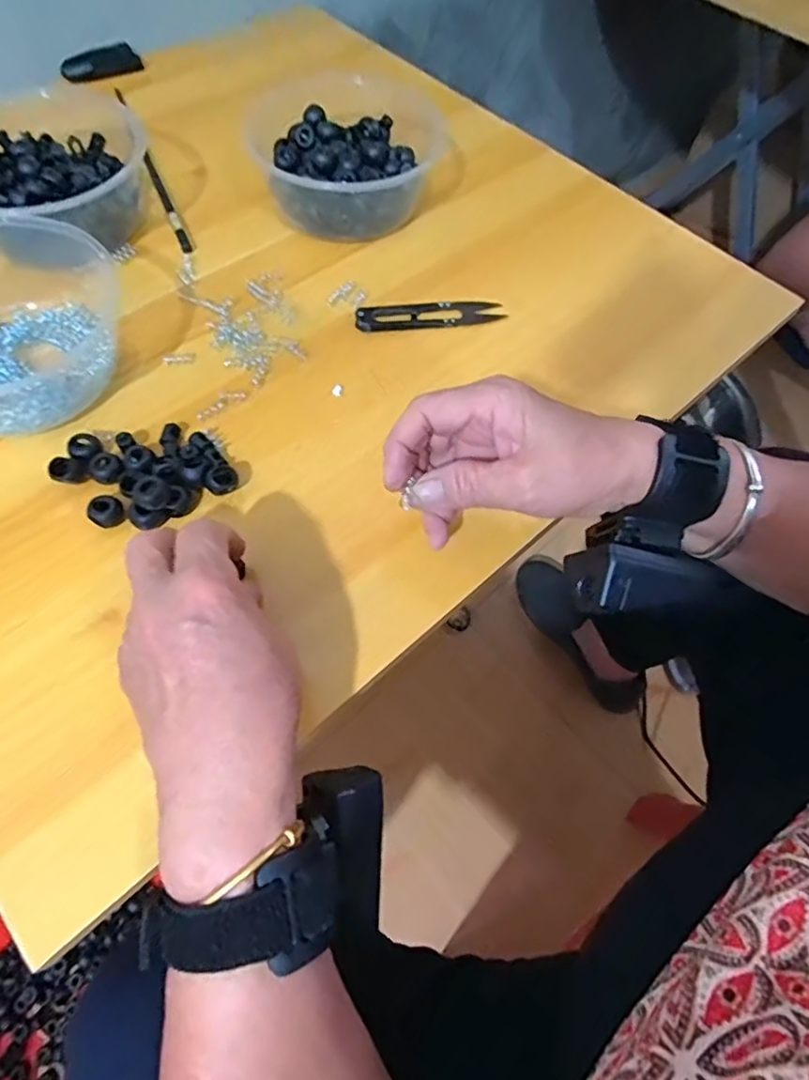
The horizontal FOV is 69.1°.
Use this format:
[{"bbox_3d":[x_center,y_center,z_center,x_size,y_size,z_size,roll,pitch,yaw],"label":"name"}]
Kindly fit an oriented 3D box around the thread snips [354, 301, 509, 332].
[{"bbox_3d":[0.018,-0.153,0.399,0.101,0.005,0.023,-6,62,-8],"label":"thread snips"}]

